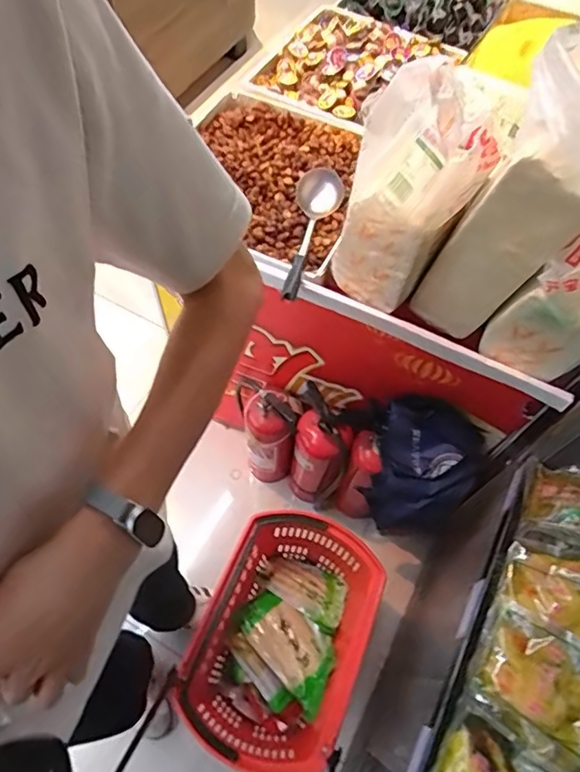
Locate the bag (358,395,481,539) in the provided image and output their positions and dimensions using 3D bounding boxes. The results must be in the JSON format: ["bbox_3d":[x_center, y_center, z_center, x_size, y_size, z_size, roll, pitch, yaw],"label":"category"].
[{"bbox_3d":[0.270,0.180,1.087,0.206,0.199,0.222,20,63,8],"label":"bag"}]

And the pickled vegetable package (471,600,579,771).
[{"bbox_3d":[0.371,0.442,0.764,0.170,0.025,0.160,25,71,26],"label":"pickled vegetable package"}]

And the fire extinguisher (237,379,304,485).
[{"bbox_3d":[-0.055,0.129,1.383,0.144,0.426,0.137,1,62,-2],"label":"fire extinguisher"}]

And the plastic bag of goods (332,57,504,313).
[{"bbox_3d":[0.175,-0.276,0.757,0.182,0.351,0.145,18,63,7],"label":"plastic bag of goods"}]

